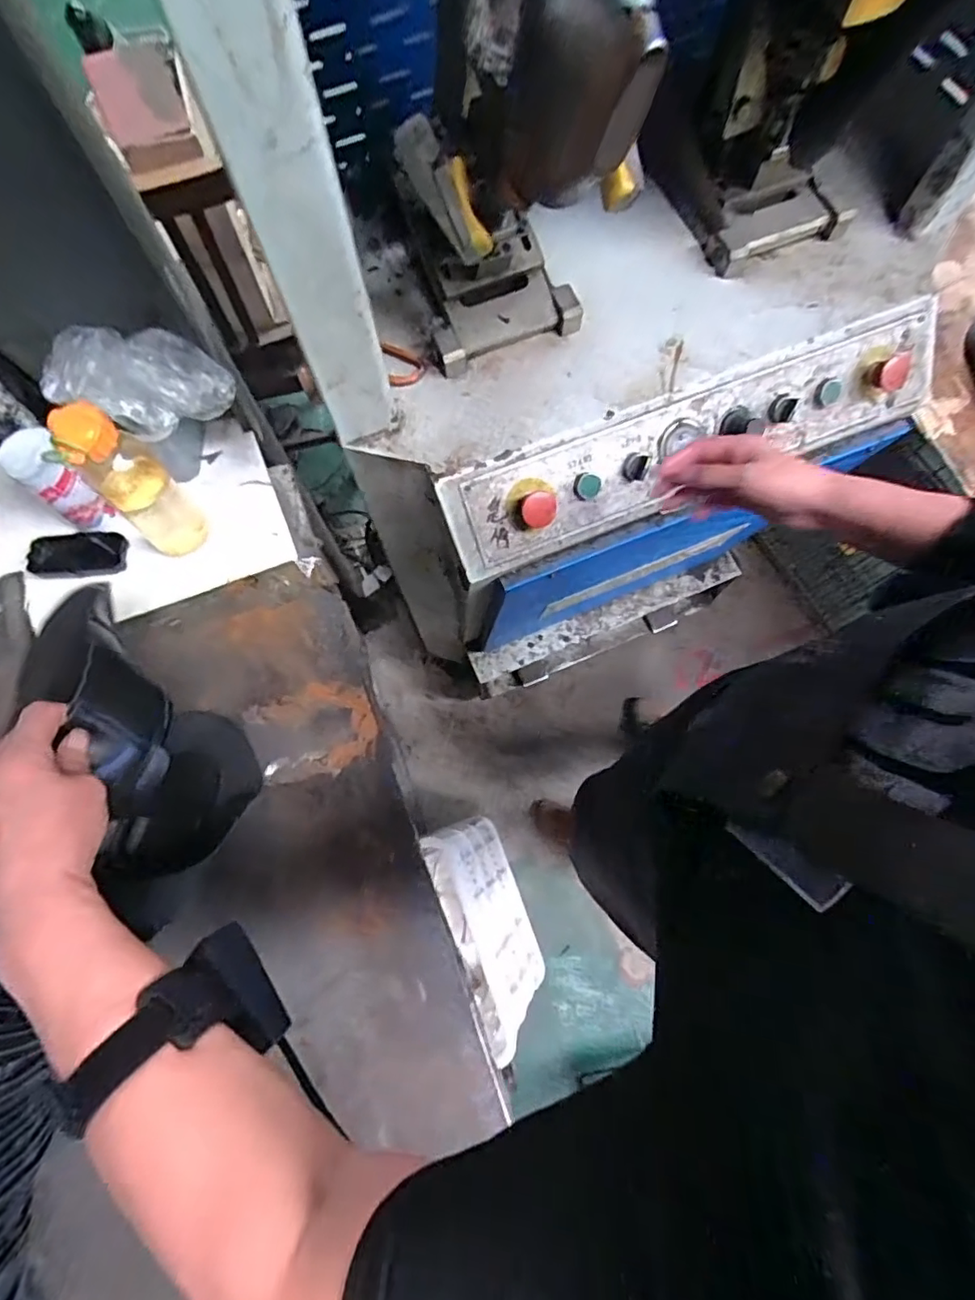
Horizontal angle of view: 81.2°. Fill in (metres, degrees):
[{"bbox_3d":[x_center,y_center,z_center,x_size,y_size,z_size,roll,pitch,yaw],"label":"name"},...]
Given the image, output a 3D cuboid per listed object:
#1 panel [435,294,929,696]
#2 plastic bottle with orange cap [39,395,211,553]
[{"bbox_3d":[0.238,-0.167,0.974,0.694,0.675,0.122,-22,76,-7],"label":"panel"},{"bbox_3d":[-0.398,-0.191,0.631,0.081,0.211,0.073,44,78,10],"label":"plastic bottle with orange cap"}]

